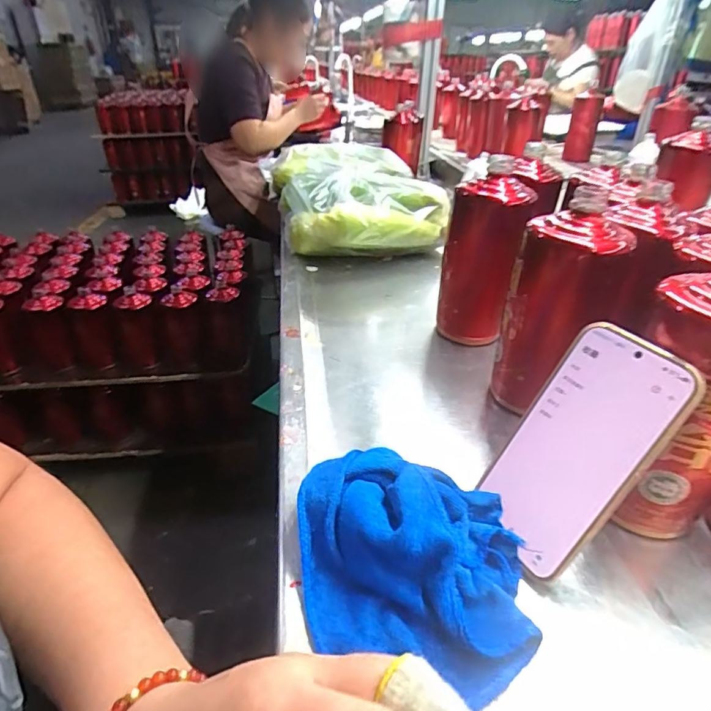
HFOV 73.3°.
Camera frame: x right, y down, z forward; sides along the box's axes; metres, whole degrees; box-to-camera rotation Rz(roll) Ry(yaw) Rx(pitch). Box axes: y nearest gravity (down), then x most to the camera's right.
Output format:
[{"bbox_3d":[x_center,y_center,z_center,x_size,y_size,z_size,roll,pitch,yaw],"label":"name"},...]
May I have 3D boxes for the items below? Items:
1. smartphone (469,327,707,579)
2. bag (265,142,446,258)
[{"bbox_3d":[0.136,0.059,0.298,0.014,0.153,0.075,15,18,-38],"label":"smartphone"},{"bbox_3d":[-0.003,-0.282,0.858,0.269,0.137,0.333,-8,33,-13],"label":"bag"}]

